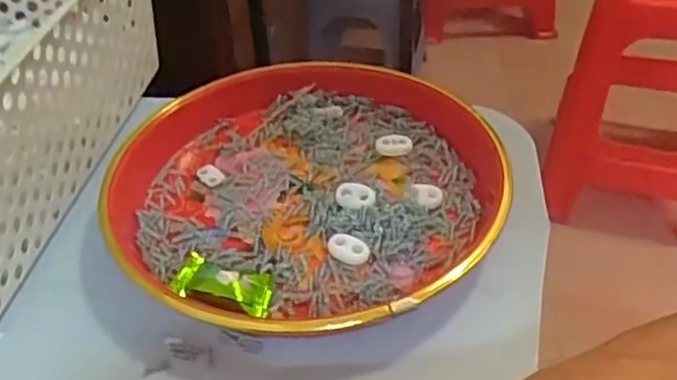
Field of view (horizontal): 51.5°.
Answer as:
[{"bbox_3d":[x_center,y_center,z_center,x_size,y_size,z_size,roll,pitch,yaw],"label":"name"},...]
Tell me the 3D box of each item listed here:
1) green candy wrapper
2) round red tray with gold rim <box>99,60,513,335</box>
[{"bbox_3d":[-0.058,0.046,0.349,0.049,0.017,0.029,4,41,10],"label":"green candy wrapper"},{"bbox_3d":[-0.016,-0.003,0.400,0.217,0.030,0.213,-3,40,2],"label":"round red tray with gold rim"}]

